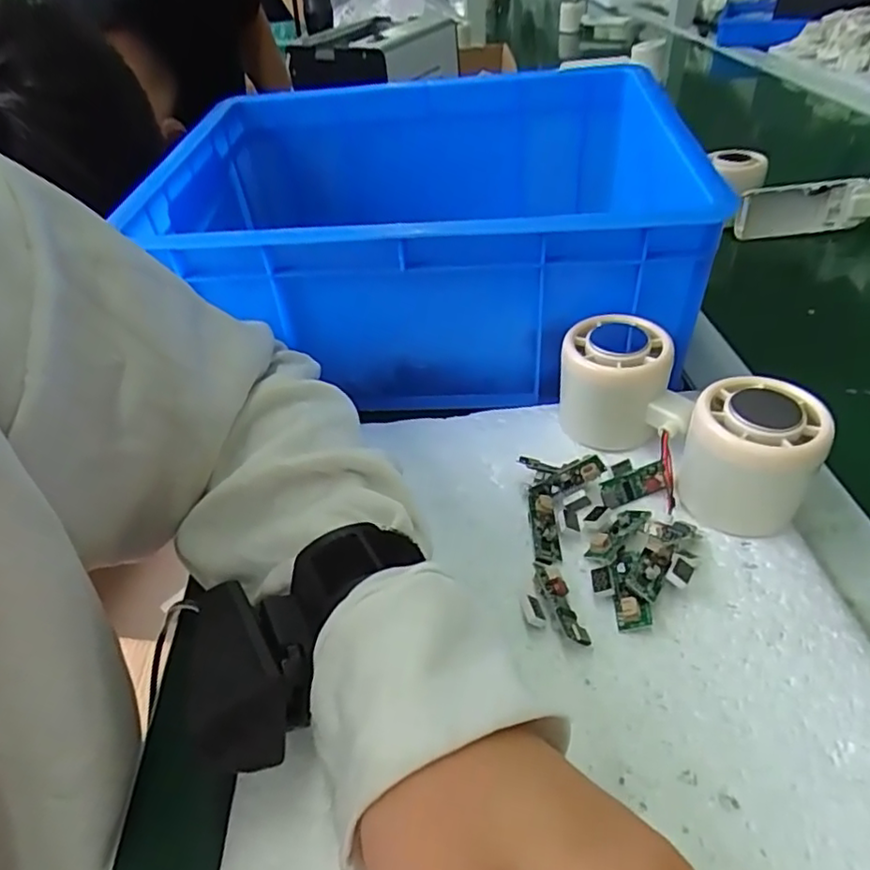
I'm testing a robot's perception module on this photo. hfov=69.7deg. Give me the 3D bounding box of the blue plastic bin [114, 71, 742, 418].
[{"bbox_3d":[-0.002,-0.145,0.445,0.339,0.127,0.262,1,41,9],"label":"blue plastic bin"}]

